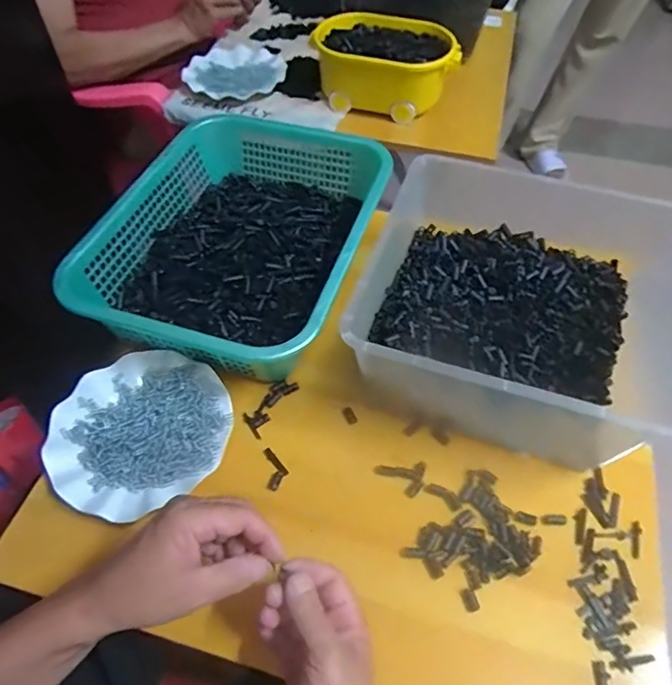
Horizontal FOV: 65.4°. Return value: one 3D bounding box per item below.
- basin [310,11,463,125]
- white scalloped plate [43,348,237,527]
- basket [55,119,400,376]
[{"bbox_3d":[0.088,-0.481,0.915,0.244,0.095,0.167,17,55,12],"label":"basin"},{"bbox_3d":[-0.203,0.090,0.547,0.177,0.023,0.175,-25,58,-18],"label":"white scalloped plate"},{"bbox_3d":[-0.113,-0.139,0.656,0.292,0.088,0.404,15,55,10],"label":"basket"}]

